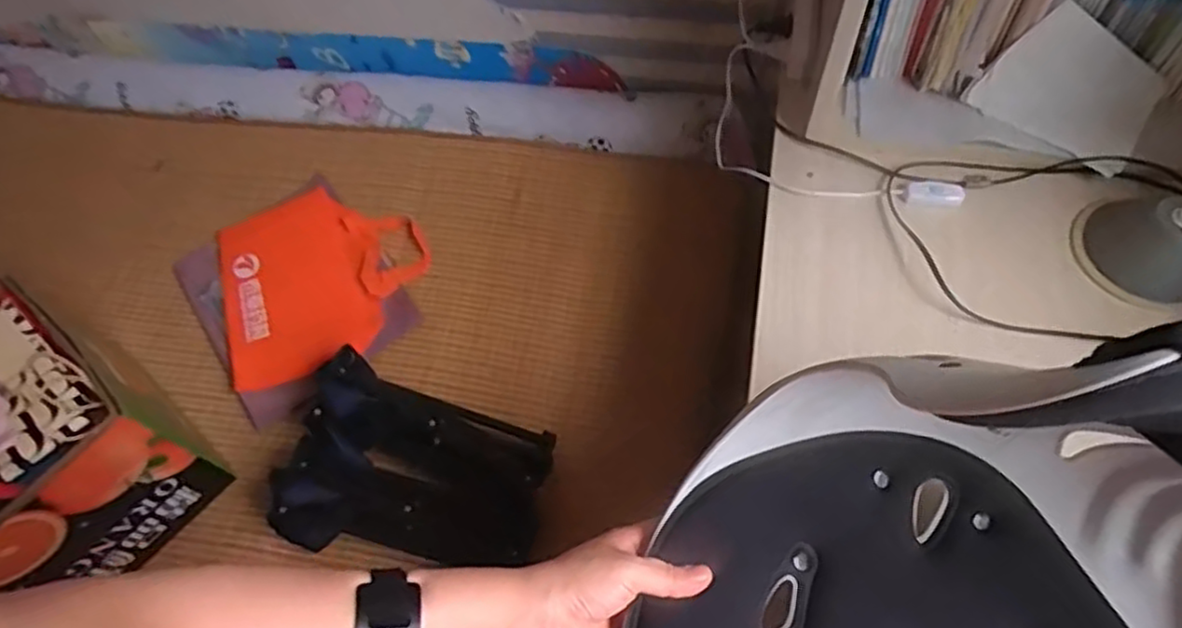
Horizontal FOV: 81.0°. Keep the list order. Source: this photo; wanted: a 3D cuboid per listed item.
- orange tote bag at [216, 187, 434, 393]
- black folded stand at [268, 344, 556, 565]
[{"bbox_3d":[-0.421,-0.065,1.087,0.325,0.039,0.302,-22,62,-8],"label":"orange tote bag"},{"bbox_3d":[-0.214,0.212,0.887,0.340,0.112,0.236,14,64,12],"label":"black folded stand"}]

